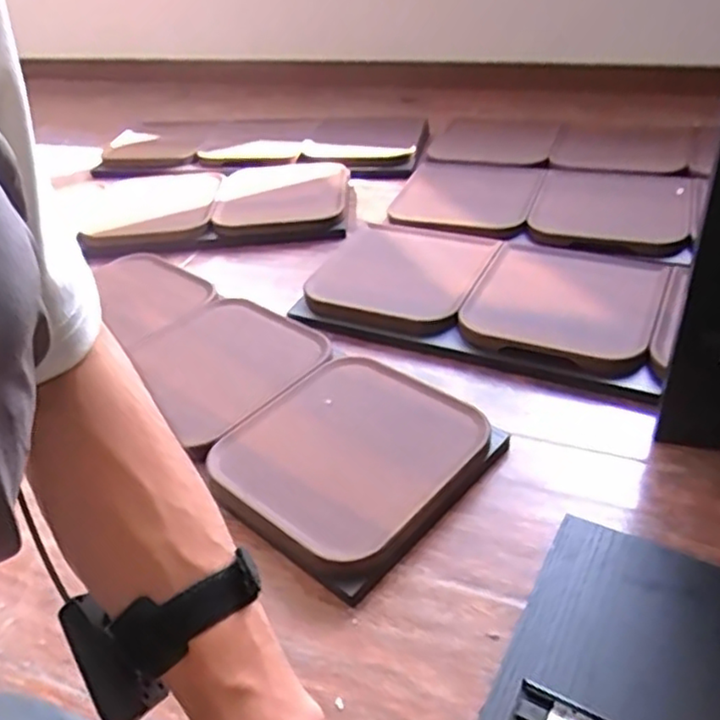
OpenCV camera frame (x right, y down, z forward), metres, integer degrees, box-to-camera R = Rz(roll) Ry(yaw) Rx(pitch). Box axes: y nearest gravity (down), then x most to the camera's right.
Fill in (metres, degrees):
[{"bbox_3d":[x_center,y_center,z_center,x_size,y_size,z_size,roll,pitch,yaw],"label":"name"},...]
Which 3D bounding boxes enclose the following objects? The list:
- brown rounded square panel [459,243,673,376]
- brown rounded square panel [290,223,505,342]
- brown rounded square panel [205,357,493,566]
[{"bbox_3d":[0.228,-0.064,0.763,0.197,0.054,0.206,12,41,24],"label":"brown rounded square panel"},{"bbox_3d":[0.049,-0.111,0.832,0.205,0.027,0.218,8,39,20],"label":"brown rounded square panel"},{"bbox_3d":[-0.013,0.084,0.608,0.201,0.034,0.211,-34,44,-31],"label":"brown rounded square panel"}]

